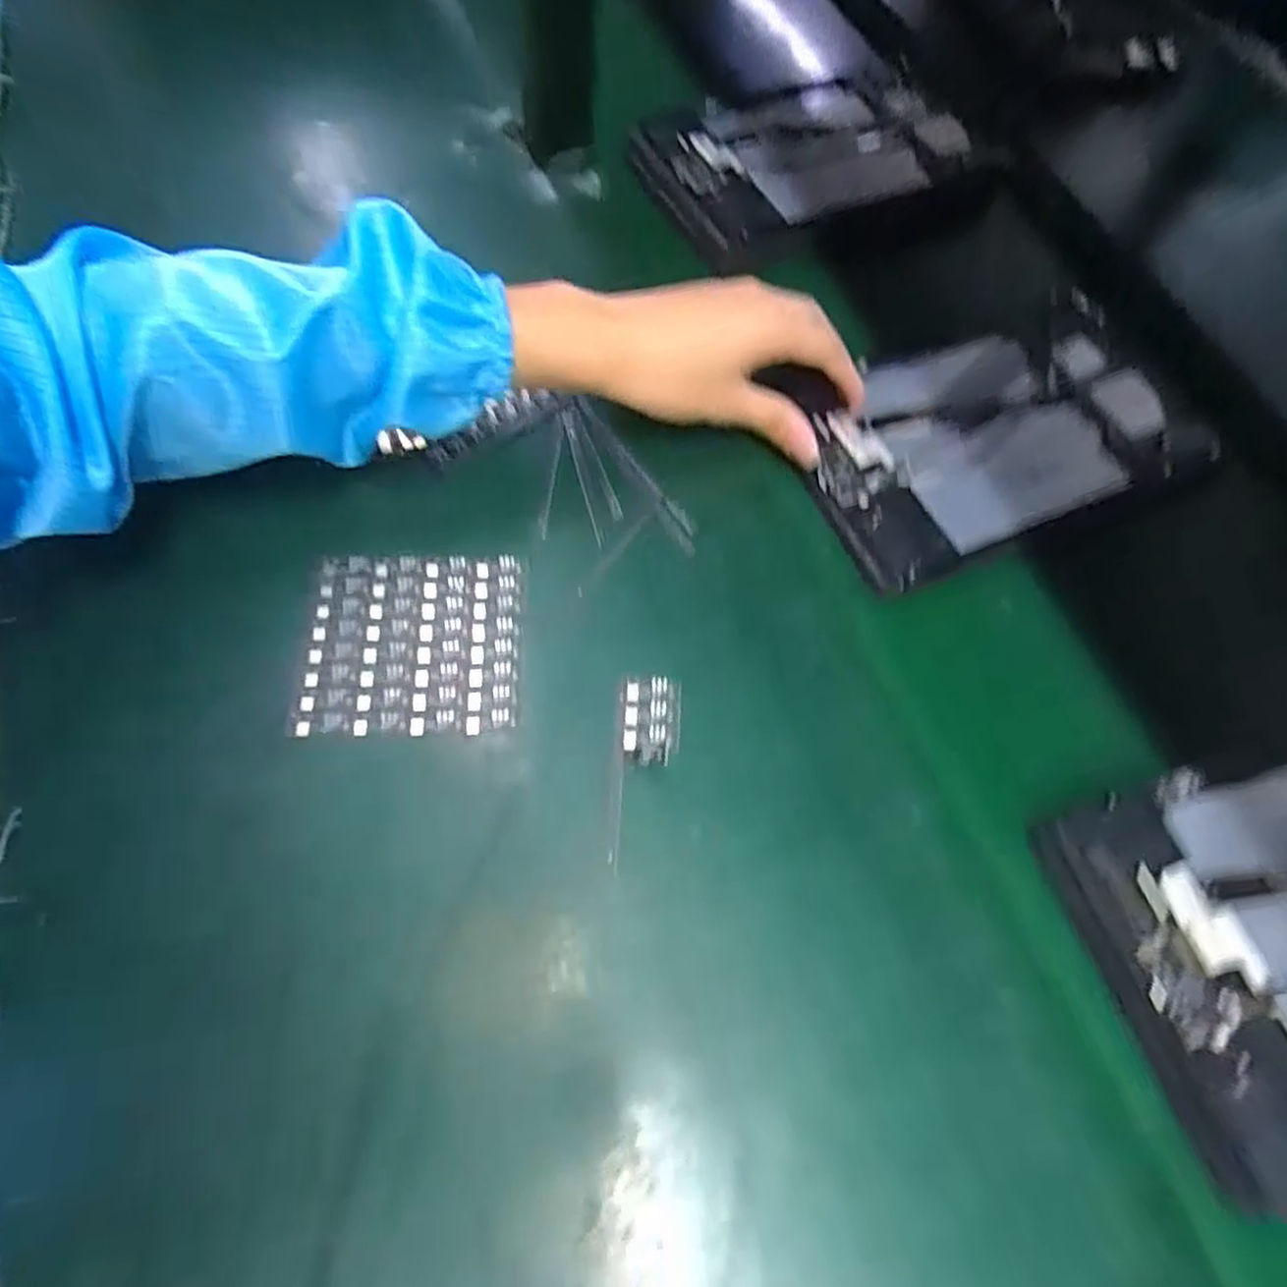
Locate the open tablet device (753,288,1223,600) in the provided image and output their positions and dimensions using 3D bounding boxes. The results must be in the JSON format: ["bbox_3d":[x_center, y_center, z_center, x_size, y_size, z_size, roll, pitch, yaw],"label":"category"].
[{"bbox_3d":[0.203,-0.125,0.438,0.234,0.016,0.136,-21,70,-13],"label":"open tablet device"}]

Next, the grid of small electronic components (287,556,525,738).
[{"bbox_3d":[-0.111,-0.001,0.368,0.102,0.004,0.097,-1,63,-4],"label":"grid of small electronic components"}]

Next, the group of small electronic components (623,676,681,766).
[{"bbox_3d":[0.004,0.036,0.354,0.026,0.007,0.044,2,65,0],"label":"group of small electronic components"}]

